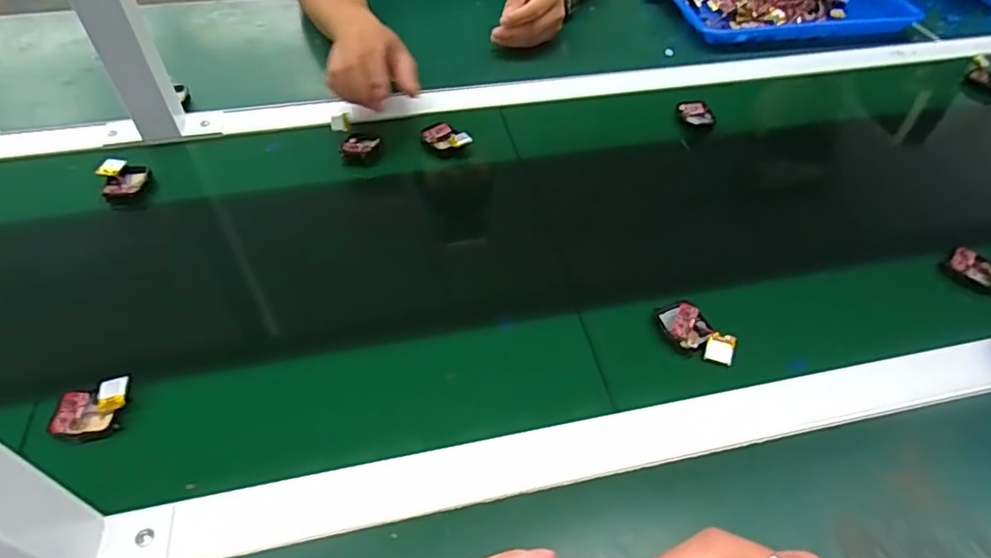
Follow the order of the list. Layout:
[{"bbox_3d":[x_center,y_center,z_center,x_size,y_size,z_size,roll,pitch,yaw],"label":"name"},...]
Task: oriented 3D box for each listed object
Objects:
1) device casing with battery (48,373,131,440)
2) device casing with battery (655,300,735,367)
[{"bbox_3d":[-0.282,0.091,0.403,0.049,0.019,0.036,-8,49,-9],"label":"device casing with battery"},{"bbox_3d":[0.159,0.043,0.461,0.034,0.016,0.065,-26,54,-23],"label":"device casing with battery"}]

